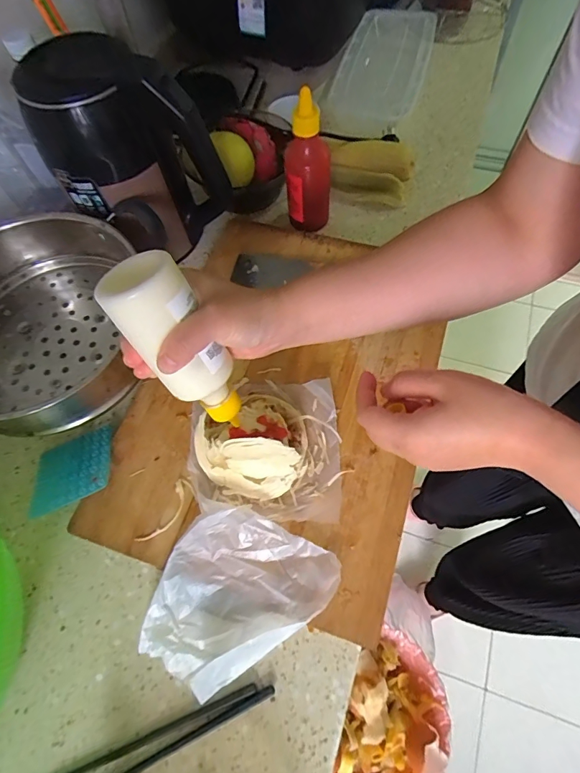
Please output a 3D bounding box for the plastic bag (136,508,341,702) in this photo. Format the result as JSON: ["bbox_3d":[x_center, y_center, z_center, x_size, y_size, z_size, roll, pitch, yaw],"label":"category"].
[{"bbox_3d":[-0.053,0.183,0.377,0.172,0.032,0.122,-33,67,-12],"label":"plastic bag"}]

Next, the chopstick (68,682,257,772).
[{"bbox_3d":[-0.140,0.310,0.353,0.234,0.006,0.009,-21,65,-7],"label":"chopstick"}]

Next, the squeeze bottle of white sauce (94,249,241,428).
[{"bbox_3d":[-0.084,-0.029,0.330,0.053,0.158,0.057,28,67,41],"label":"squeeze bottle of white sauce"}]

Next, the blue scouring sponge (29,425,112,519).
[{"bbox_3d":[-0.234,0.088,0.445,0.087,0.005,0.088,-24,43,-1],"label":"blue scouring sponge"}]

